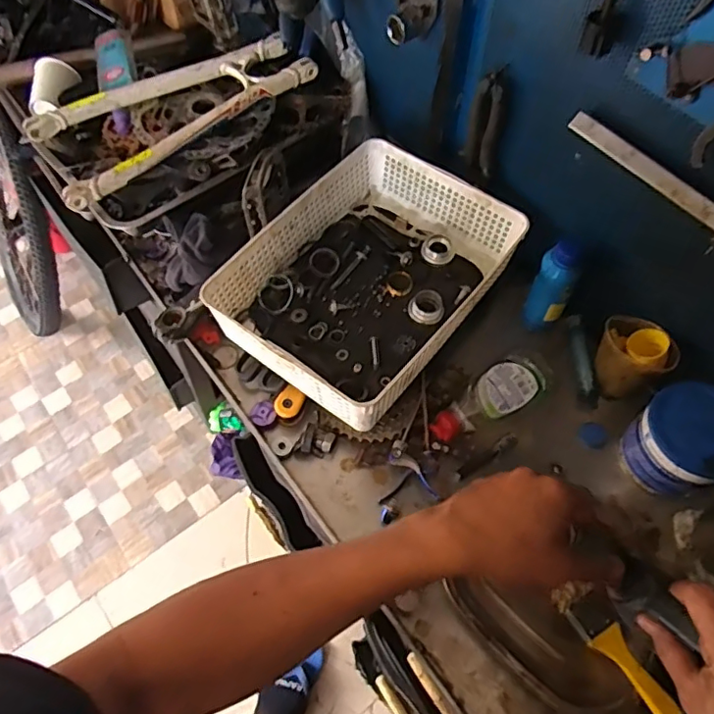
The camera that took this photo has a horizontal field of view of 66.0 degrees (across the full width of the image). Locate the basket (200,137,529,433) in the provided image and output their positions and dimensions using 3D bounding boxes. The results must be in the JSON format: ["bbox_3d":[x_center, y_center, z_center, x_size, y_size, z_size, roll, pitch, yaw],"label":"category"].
[{"bbox_3d":[0.016,-0.098,0.670,0.239,0.083,0.327,36,66,19],"label":"basket"}]

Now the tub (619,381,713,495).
[{"bbox_3d":[0.355,0.093,0.598,0.098,0.106,0.100,0,60,0],"label":"tub"}]

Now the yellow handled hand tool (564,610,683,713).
[{"bbox_3d":[0.252,0.285,0.519,0.030,0.023,0.113,-33,65,-17],"label":"yellow handled hand tool"}]

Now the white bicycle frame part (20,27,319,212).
[{"bbox_3d":[-0.254,-0.348,0.754,0.374,0.035,0.167,-36,66,-19],"label":"white bicycle frame part"}]

